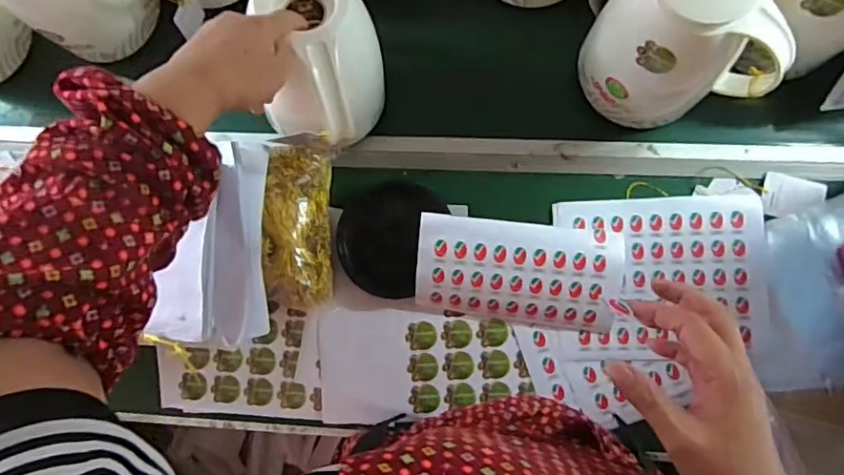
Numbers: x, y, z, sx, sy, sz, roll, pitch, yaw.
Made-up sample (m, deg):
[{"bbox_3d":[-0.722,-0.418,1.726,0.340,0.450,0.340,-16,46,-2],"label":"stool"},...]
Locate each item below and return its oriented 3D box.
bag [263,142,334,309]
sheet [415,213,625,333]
[{"bbox_3d":[-0.137,-0.014,0.635,0.057,0.072,0.181,-2,87,7],"label":"bag"},{"bbox_3d":[0.109,0.042,0.636,0.226,0.019,0.116,6,107,1],"label":"sheet"}]

